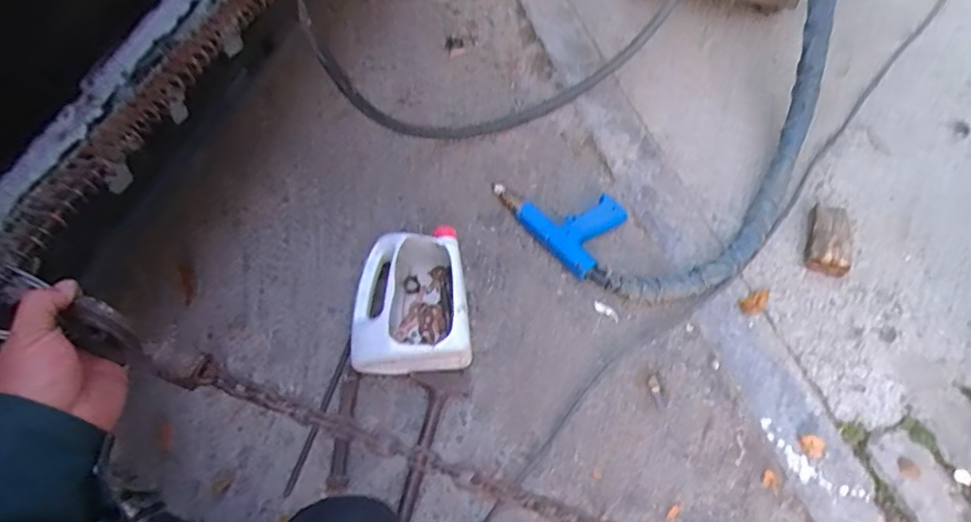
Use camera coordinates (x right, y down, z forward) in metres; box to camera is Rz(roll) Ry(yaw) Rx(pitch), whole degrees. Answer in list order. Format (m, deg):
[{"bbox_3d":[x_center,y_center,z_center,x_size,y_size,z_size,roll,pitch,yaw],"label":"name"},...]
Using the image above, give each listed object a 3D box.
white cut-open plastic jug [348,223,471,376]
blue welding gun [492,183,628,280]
[{"bbox_3d":[-0.121,0.062,0.919,0.176,0.101,0.236,-6,60,0],"label":"white cut-open plastic jug"},{"bbox_3d":[0.146,-0.088,1.020,0.153,0.035,0.236,-35,64,-16],"label":"blue welding gun"}]

